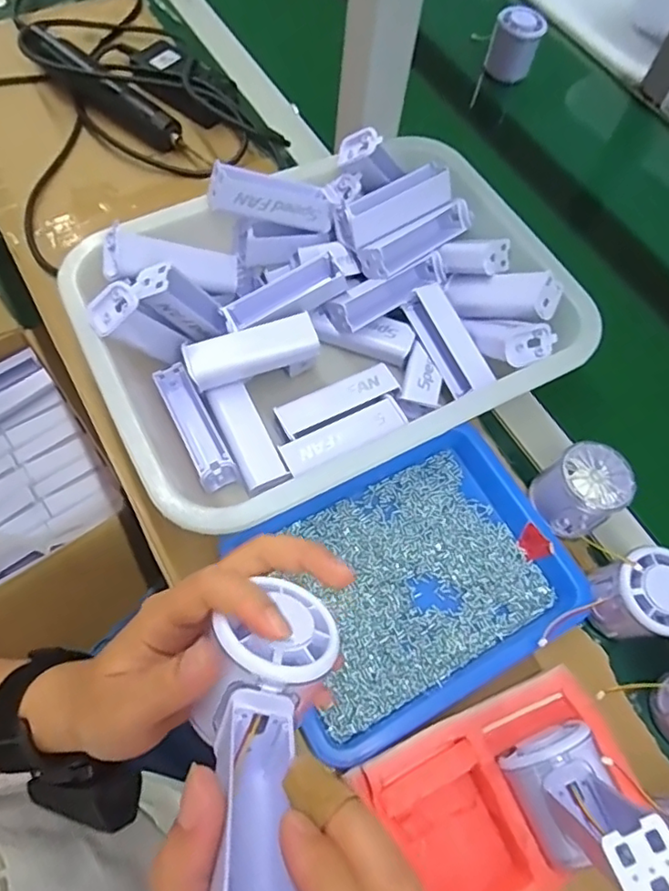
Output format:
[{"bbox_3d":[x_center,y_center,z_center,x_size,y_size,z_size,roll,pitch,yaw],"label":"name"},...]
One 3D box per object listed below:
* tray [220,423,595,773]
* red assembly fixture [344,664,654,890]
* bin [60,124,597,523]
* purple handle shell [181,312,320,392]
[{"bbox_3d":[0.057,0.091,0.422,0.219,0.033,0.168,-25,69,-16],"label":"tray"},{"bbox_3d":[0.098,0.208,0.351,0.150,0.046,0.098,-22,68,-15],"label":"red assembly fixture"},{"bbox_3d":[0.003,-0.096,0.476,0.358,0.112,0.261,-24,69,-16],"label":"bin"},{"bbox_3d":[-0.064,-0.073,0.456,0.099,0.018,0.035,-17,67,-13],"label":"purple handle shell"}]

